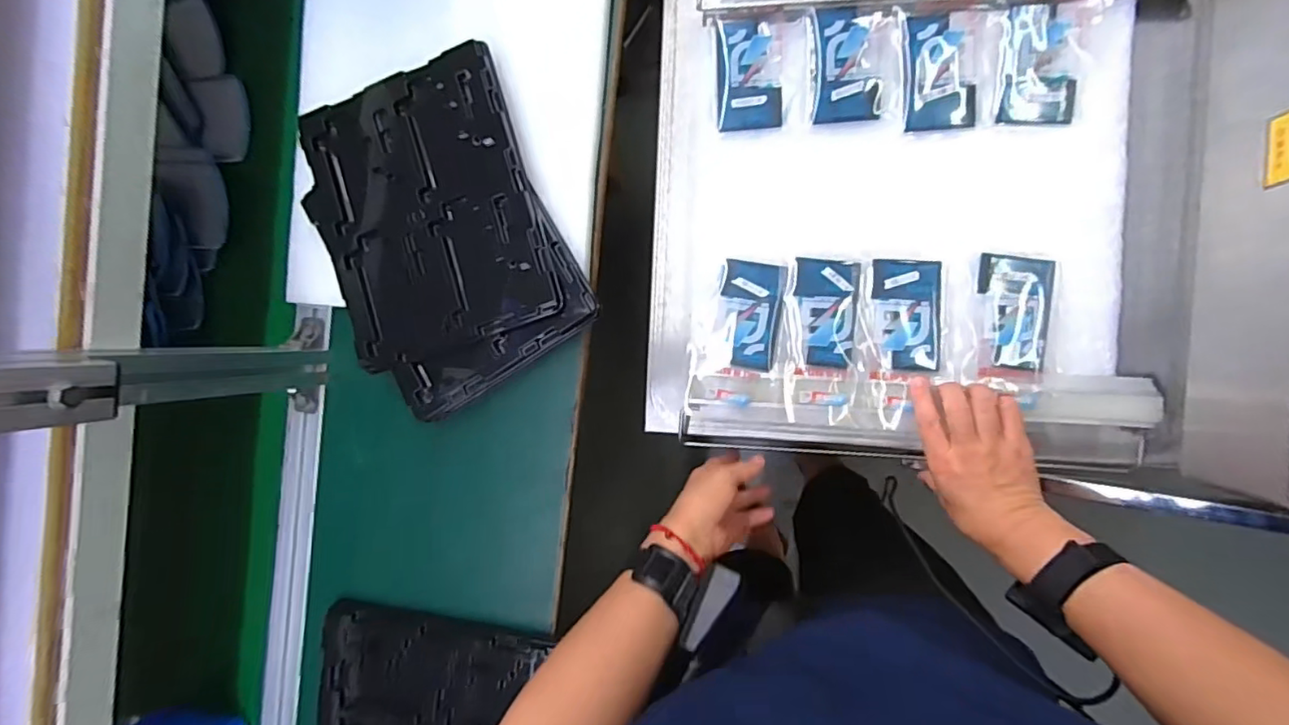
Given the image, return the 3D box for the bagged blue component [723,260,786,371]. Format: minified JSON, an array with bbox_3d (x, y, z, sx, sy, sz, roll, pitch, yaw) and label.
[{"bbox_3d":[0.104,-0.047,0.564,0.058,0.010,0.103,9,93,8],"label":"bagged blue component"}]

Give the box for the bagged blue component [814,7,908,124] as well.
[{"bbox_3d":[0.204,-0.279,0.537,0.080,0.015,0.096,-1,91,9],"label":"bagged blue component"}]

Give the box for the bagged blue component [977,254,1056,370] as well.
[{"bbox_3d":[0.338,-0.047,0.525,0.061,0.014,0.101,8,93,8],"label":"bagged blue component"}]

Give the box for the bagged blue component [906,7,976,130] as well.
[{"bbox_3d":[0.277,-0.271,0.534,0.060,0.011,0.099,-2,91,9],"label":"bagged blue component"}]

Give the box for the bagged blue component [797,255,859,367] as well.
[{"bbox_3d":[0.177,-0.047,0.552,0.057,0.009,0.105,1,92,9],"label":"bagged blue component"}]

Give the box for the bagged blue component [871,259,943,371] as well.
[{"bbox_3d":[0.245,-0.045,0.534,0.062,0.012,0.102,2,92,9],"label":"bagged blue component"}]

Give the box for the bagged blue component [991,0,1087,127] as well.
[{"bbox_3d":[0.356,-0.269,0.520,0.074,0.010,0.103,-2,91,9],"label":"bagged blue component"}]

